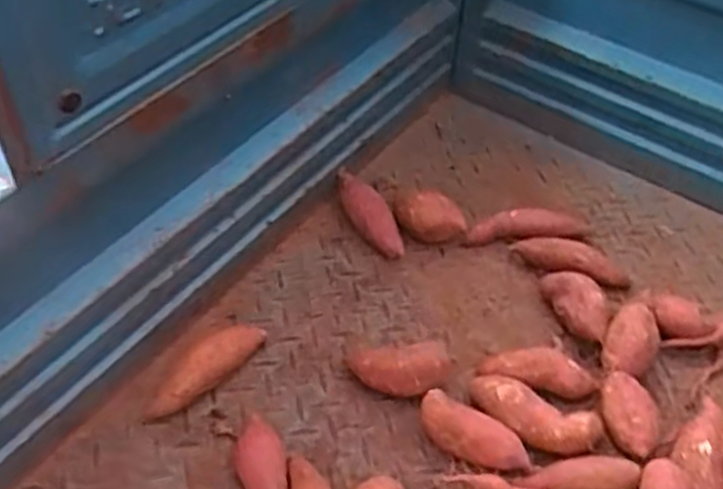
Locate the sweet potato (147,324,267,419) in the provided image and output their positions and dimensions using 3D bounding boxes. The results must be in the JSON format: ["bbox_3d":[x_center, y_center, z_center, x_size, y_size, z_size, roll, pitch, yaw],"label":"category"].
[{"bbox_3d":[-0.155,0.123,0.772,0.139,0.044,0.039,-31,56,-28],"label":"sweet potato"}]

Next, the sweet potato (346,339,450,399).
[{"bbox_3d":[0.039,0.128,0.781,0.104,0.051,0.055,3,47,-1],"label":"sweet potato"}]

